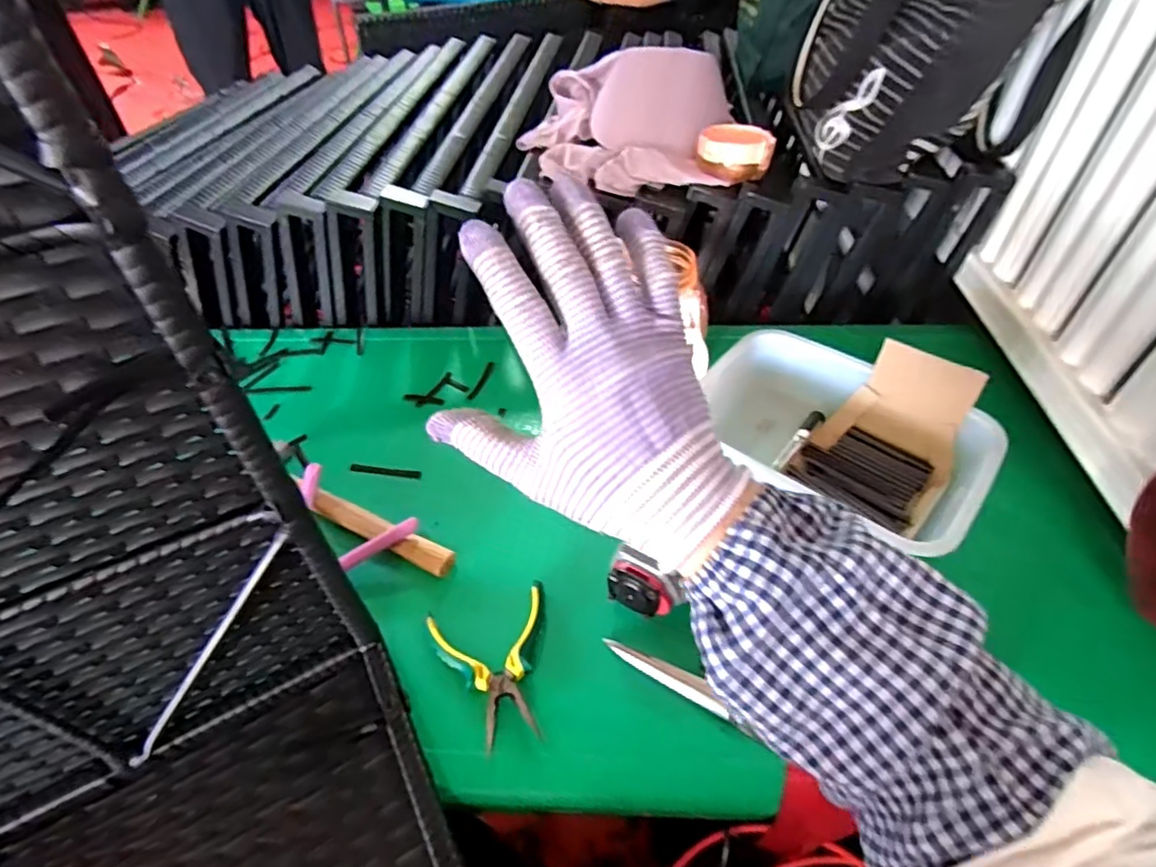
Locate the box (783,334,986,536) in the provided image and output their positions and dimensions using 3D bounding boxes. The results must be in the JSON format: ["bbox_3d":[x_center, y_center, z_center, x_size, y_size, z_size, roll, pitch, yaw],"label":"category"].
[{"bbox_3d":[0.321,0.000,0.655,0.142,0.102,0.149,30,56,29],"label":"box"}]

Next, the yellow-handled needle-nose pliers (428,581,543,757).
[{"bbox_3d":[-0.066,0.197,0.546,0.100,0.026,0.128,-18,48,-12],"label":"yellow-handled needle-nose pliers"}]

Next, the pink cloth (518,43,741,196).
[{"bbox_3d":[0.054,-0.420,0.811,0.268,0.104,0.241,3,47,8],"label":"pink cloth"}]

